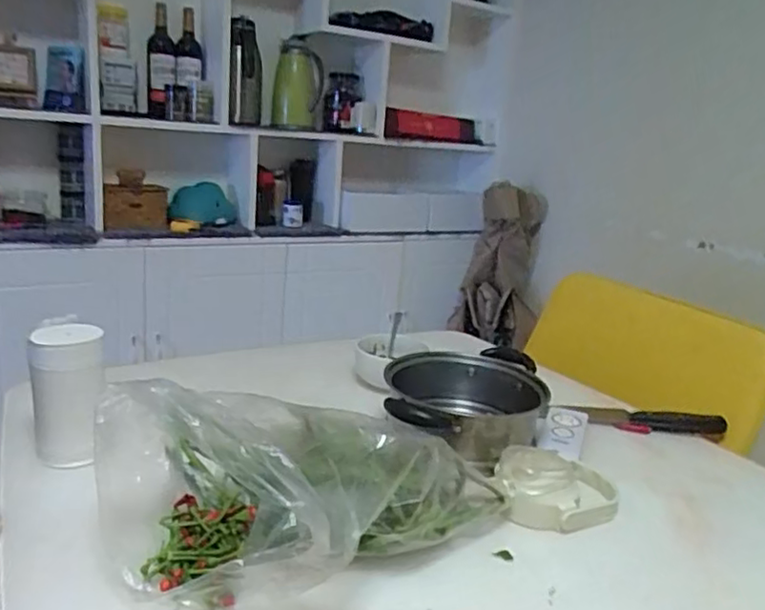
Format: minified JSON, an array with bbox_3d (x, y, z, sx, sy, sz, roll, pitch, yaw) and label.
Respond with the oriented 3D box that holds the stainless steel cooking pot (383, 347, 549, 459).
[{"bbox_3d":[0.100,0.122,0.777,0.185,0.073,0.223,5,16,1],"label":"stainless steel cooking pot"}]

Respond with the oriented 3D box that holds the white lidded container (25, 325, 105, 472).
[{"bbox_3d":[-0.318,0.091,0.654,0.066,0.130,0.062,-3,17,-27],"label":"white lidded container"}]

